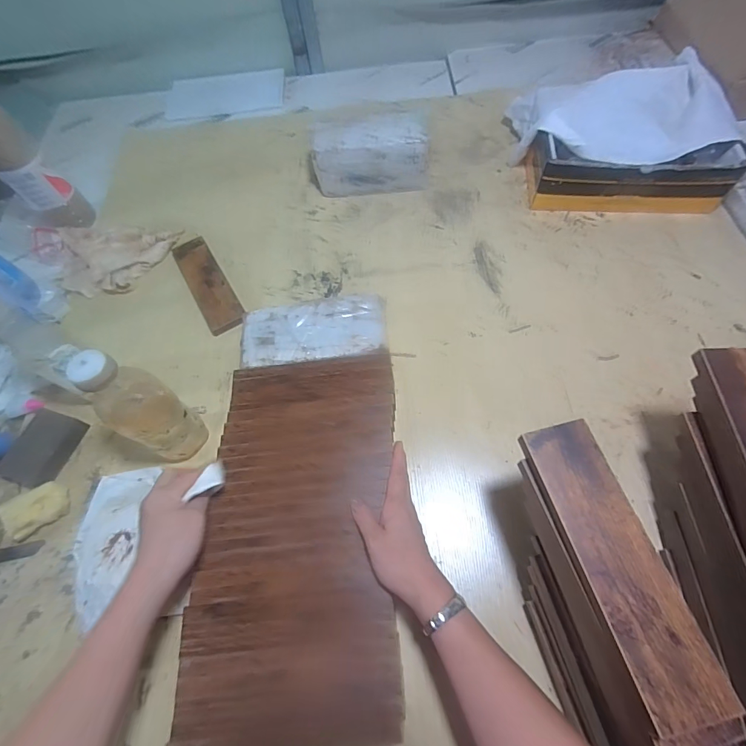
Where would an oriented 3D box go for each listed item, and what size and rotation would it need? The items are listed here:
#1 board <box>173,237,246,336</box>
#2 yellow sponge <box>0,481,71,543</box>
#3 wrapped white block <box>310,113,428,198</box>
[{"bbox_3d":[-0.283,-0.152,0.667,0.061,0.010,0.213,-30,66,-11],"label":"board"},{"bbox_3d":[-0.435,0.175,0.501,0.070,0.034,0.042,-33,66,-12],"label":"yellow sponge"},{"bbox_3d":[-0.008,-0.406,0.728,0.214,0.102,0.091,-2,64,3],"label":"wrapped white block"}]

